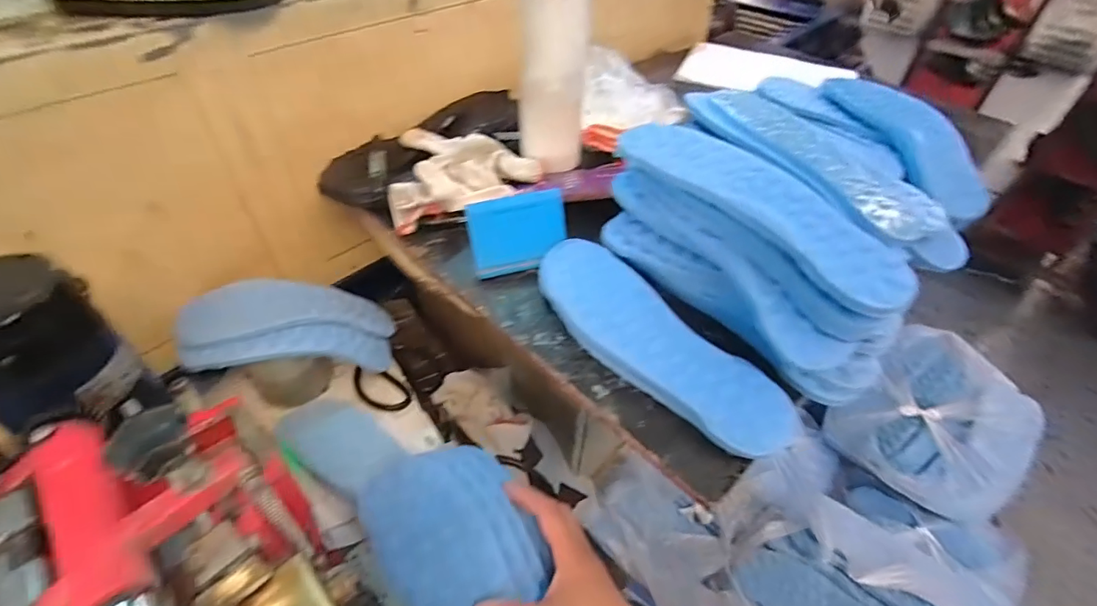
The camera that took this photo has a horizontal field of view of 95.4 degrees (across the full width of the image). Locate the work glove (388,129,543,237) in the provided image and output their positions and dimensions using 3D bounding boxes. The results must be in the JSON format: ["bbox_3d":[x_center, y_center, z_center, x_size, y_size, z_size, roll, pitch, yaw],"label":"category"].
[{"bbox_3d":[-0.097,-0.155,0.584,0.171,0.052,0.150,-5,46,-7],"label":"work glove"}]

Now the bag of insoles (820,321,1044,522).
[{"bbox_3d":[0.734,0.236,0.961,0.287,0.176,0.328,-48,63,6],"label":"bag of insoles"}]

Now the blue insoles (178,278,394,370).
[{"bbox_3d":[-0.300,0.032,0.582,0.214,0.082,0.116,-7,46,-9],"label":"blue insoles"}]

